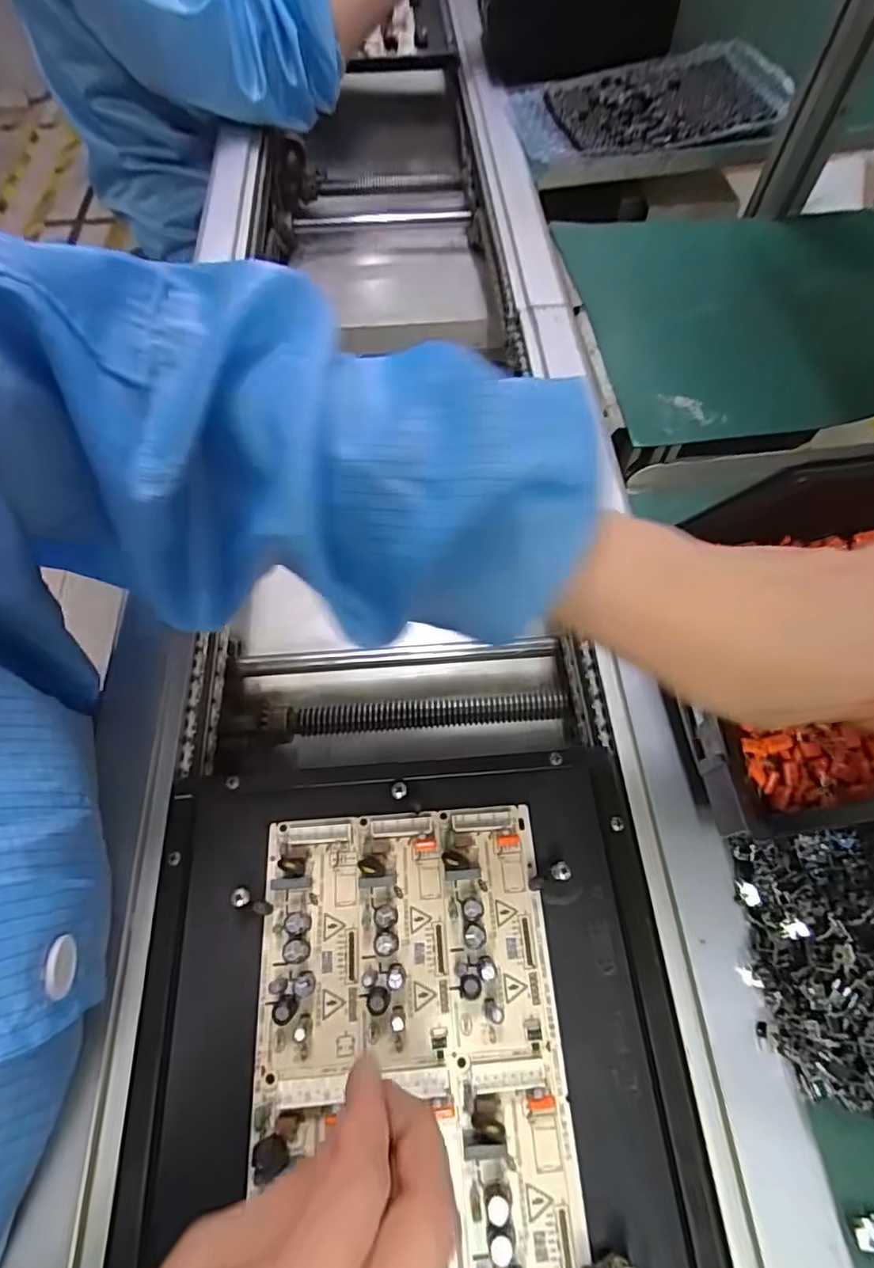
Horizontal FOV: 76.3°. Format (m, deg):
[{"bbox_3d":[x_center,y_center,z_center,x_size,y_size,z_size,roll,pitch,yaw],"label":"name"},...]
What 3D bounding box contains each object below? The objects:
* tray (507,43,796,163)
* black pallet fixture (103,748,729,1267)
[{"bbox_3d":[0.215,-0.520,0.553,0.259,0.032,0.146,-8,64,-2],"label":"tray"},{"bbox_3d":[-0.014,0.185,0.245,0.237,0.019,0.251,-4,64,0],"label":"black pallet fixture"}]

